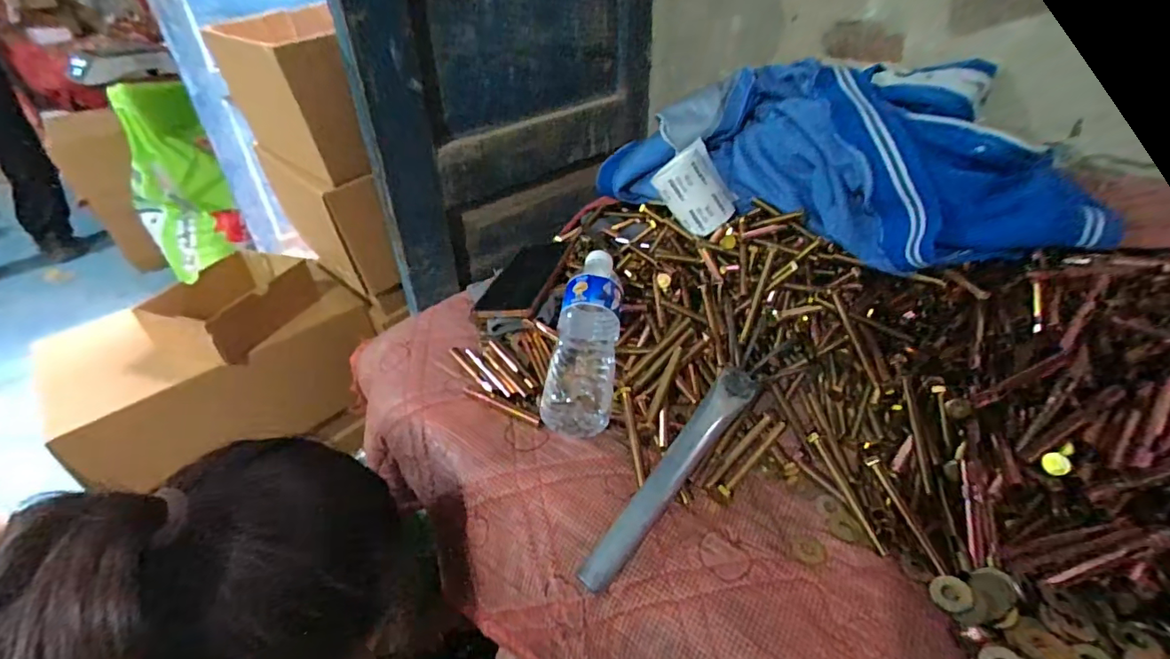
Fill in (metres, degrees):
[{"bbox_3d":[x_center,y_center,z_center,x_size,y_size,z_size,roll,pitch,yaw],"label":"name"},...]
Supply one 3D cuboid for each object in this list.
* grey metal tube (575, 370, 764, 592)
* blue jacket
[{"bbox_3d":[0.073,0.117,0.414,0.028,0.031,0.218,28,61,34],"label":"grey metal tube"},{"bbox_3d":[0.264,-0.203,0.570,0.500,0.146,0.183,23,43,30],"label":"blue jacket"}]

